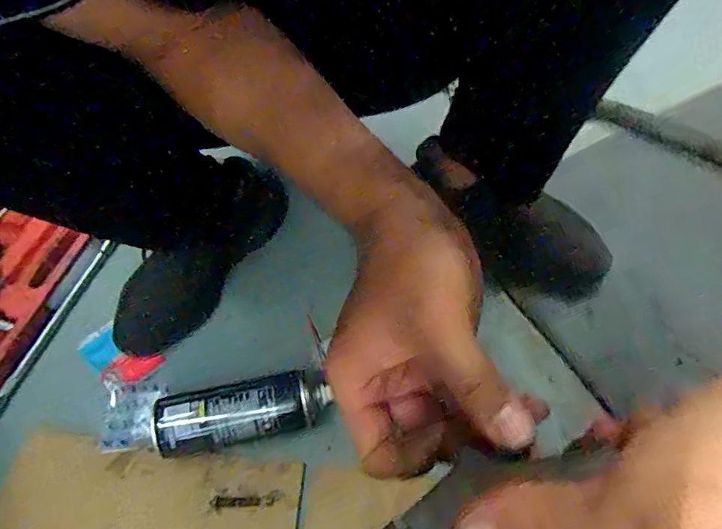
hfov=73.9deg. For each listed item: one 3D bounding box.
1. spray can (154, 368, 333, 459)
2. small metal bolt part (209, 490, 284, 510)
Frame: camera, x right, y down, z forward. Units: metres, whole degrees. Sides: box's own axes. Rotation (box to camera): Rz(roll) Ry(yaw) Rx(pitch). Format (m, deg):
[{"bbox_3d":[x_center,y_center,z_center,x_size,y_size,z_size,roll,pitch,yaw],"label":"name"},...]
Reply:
[{"bbox_3d":[-0.122,0.161,0.513,0.183,0.055,0.062,-13,56,-4],"label":"spray can"},{"bbox_3d":[-0.116,0.240,0.489,0.072,0.006,0.012,-7,56,0],"label":"small metal bolt part"}]

